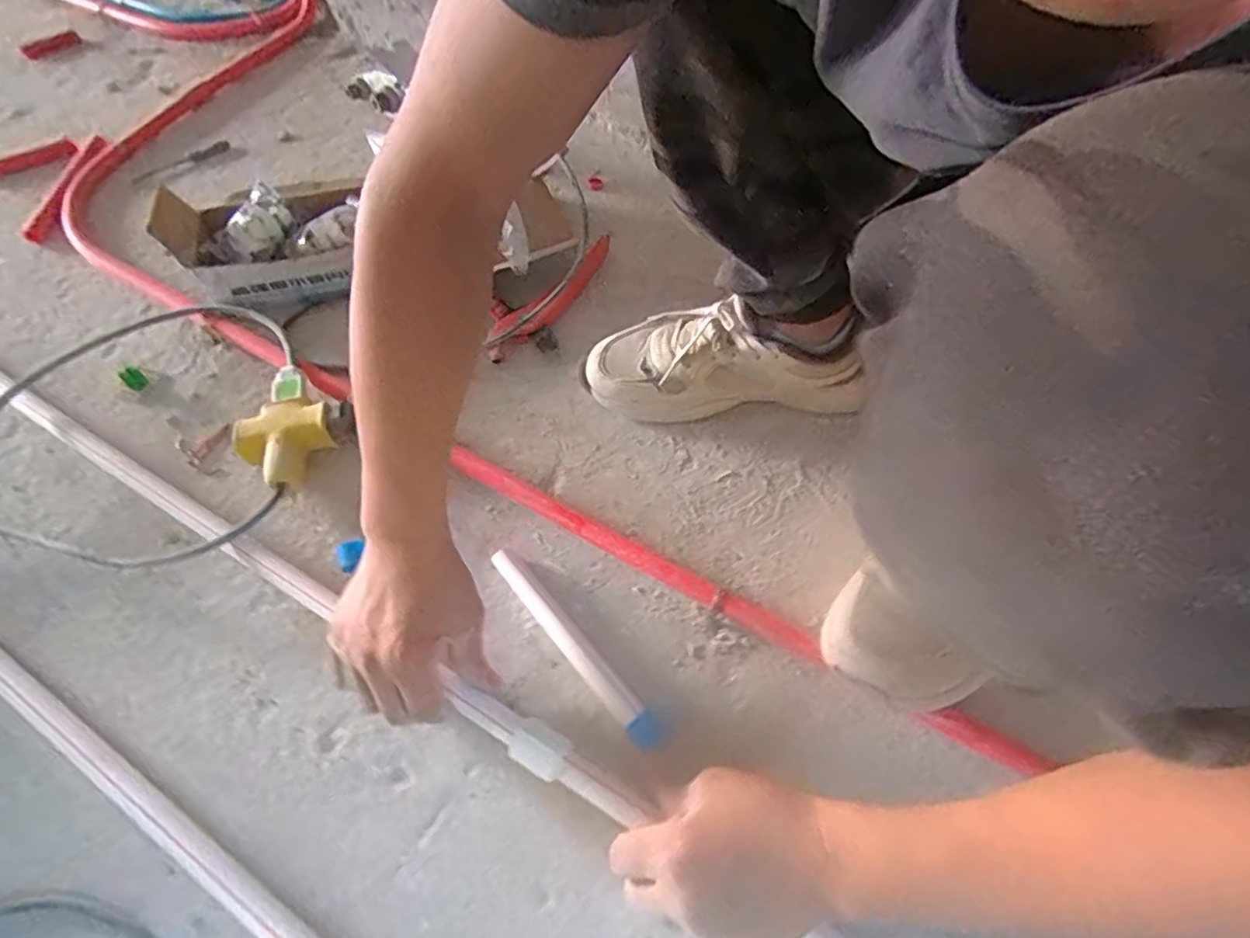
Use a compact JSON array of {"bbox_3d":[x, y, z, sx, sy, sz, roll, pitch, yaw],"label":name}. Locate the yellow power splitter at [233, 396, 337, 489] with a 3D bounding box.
[{"bbox_3d":[-0.314,-0.027,0.582,0.080,0.049,0.076,-1,57,1],"label":"yellow power splitter"}]

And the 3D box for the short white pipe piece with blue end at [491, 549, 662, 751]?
[{"bbox_3d":[-0.041,0.135,0.490,0.023,0.022,0.190,-35,63,-20],"label":"short white pipe piece with blue end"}]

